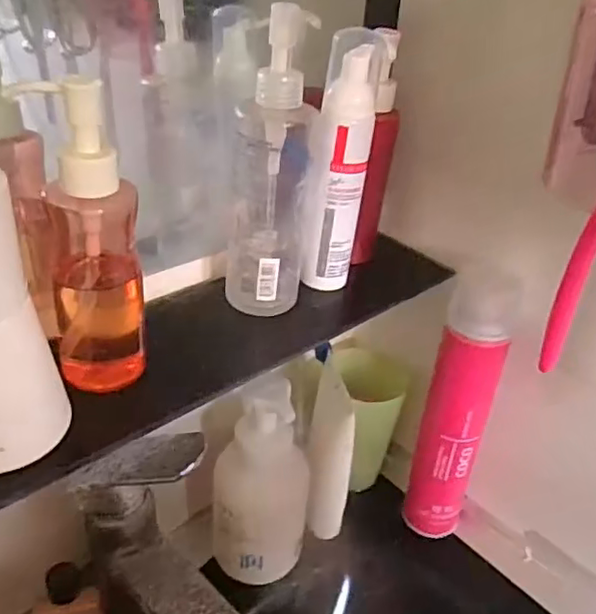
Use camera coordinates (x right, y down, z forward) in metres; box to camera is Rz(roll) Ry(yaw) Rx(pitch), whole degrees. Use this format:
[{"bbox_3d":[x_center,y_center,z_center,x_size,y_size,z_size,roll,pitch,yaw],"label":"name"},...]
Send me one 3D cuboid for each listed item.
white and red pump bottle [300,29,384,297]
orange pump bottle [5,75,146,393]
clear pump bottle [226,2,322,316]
[{"bbox_3d":[0.029,-0.093,0.414,0.033,0.168,0.031,14,33,15],"label":"white and red pump bottle"},{"bbox_3d":[-0.103,-0.028,0.305,0.042,0.155,0.038,8,32,6],"label":"orange pump bottle"},{"bbox_3d":[-0.017,-0.082,0.385,0.053,0.179,0.046,3,32,-2],"label":"clear pump bottle"}]

